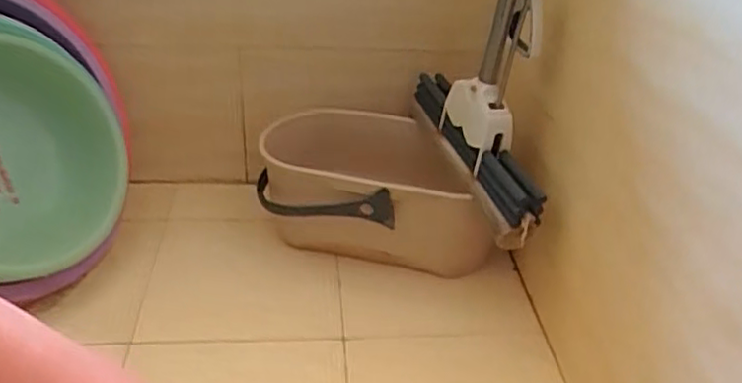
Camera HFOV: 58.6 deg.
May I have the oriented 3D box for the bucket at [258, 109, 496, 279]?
[{"bbox_3d":[0.002,-0.001,1.131,0.386,0.175,0.246,6,31,6],"label":"bucket"}]

